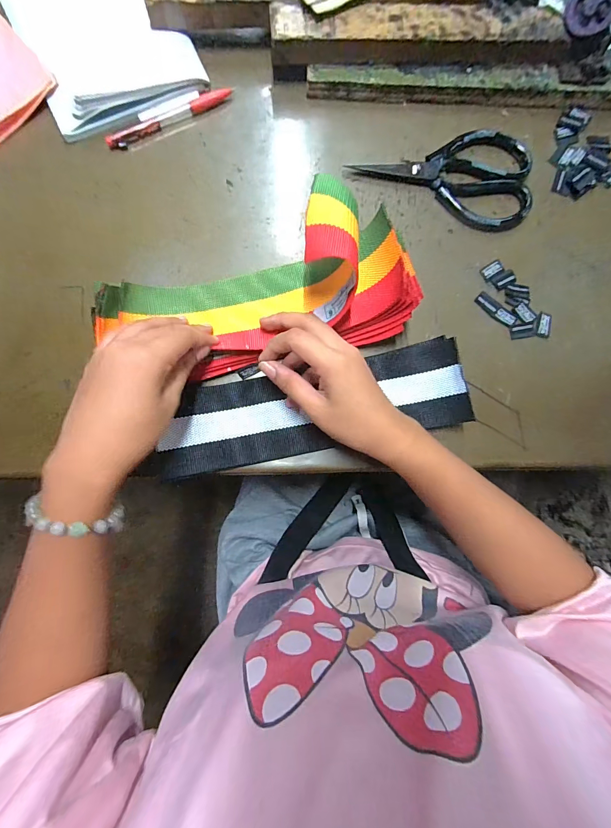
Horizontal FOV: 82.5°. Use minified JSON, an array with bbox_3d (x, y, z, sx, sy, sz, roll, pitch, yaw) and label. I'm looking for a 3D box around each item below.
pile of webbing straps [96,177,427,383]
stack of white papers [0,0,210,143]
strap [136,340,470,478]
[{"bbox_3d":[-0.034,-0.106,0.301,0.250,0.084,0.113,-10,85,4],"label":"pile of webbing straps"},{"bbox_3d":[-0.214,-0.406,0.348,0.152,0.020,0.236,-25,87,-5],"label":"stack of white papers"},{"bbox_3d":[0.001,-0.003,0.326,0.285,0.044,0.082,-13,86,-2],"label":"strap"}]

